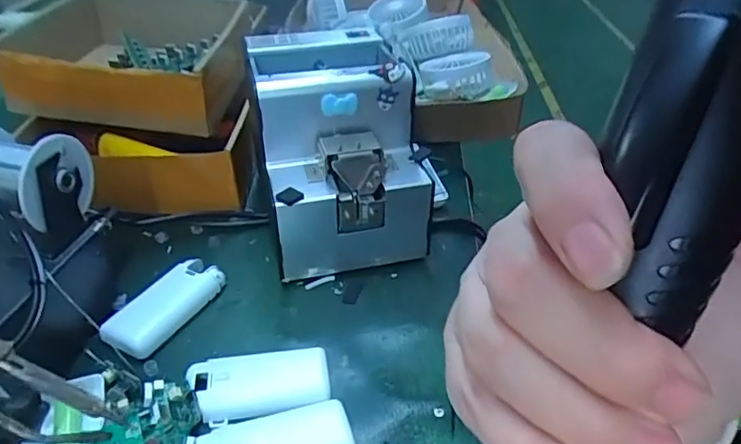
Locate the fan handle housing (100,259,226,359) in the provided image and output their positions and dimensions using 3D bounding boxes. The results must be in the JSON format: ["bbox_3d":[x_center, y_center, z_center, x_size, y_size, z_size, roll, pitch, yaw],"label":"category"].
[{"bbox_3d":[-0.154,0.062,0.410,0.045,0.015,0.093,19,40,22],"label":"fan handle housing"}]

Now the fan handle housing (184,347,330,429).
[{"bbox_3d":[-0.072,0.105,0.358,0.087,0.013,0.044,-7,38,-11],"label":"fan handle housing"}]

